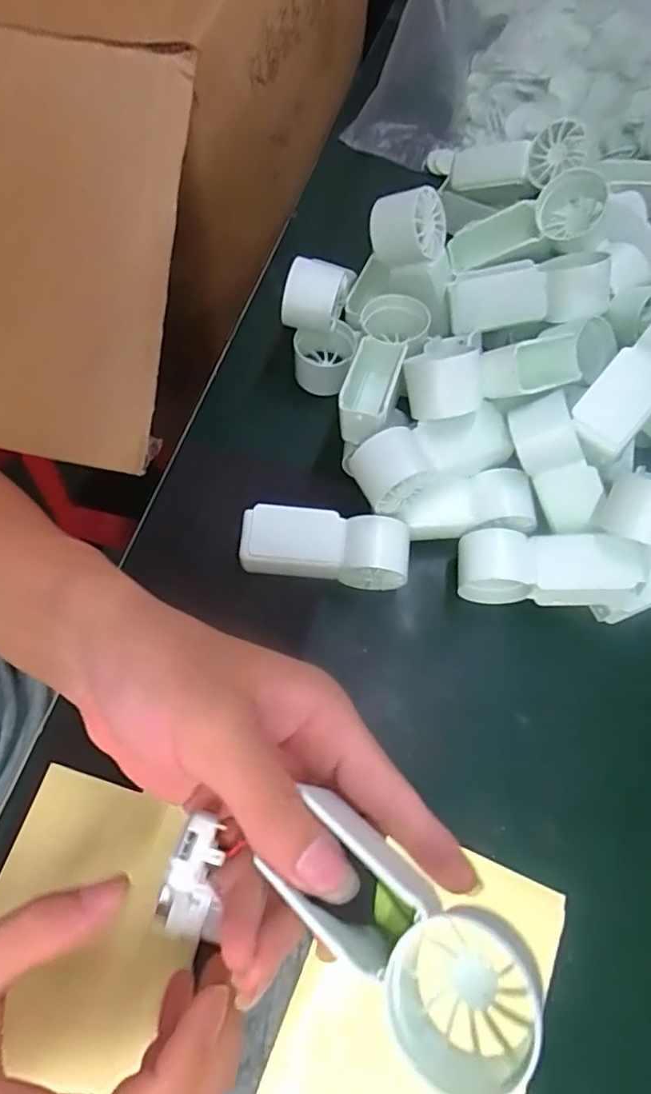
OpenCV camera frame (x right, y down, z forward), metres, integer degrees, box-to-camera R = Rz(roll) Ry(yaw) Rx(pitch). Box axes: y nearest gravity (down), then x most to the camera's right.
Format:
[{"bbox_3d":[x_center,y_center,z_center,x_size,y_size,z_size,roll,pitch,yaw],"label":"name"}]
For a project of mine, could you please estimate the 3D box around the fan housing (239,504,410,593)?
[{"bbox_3d":[-0.001,0.003,0.333,0.092,0.043,0.034,5,67,0],"label":"fan housing"}]

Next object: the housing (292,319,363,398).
[{"bbox_3d":[-0.001,-0.128,0.389,0.040,0.031,0.037,13,67,3],"label":"housing"}]

